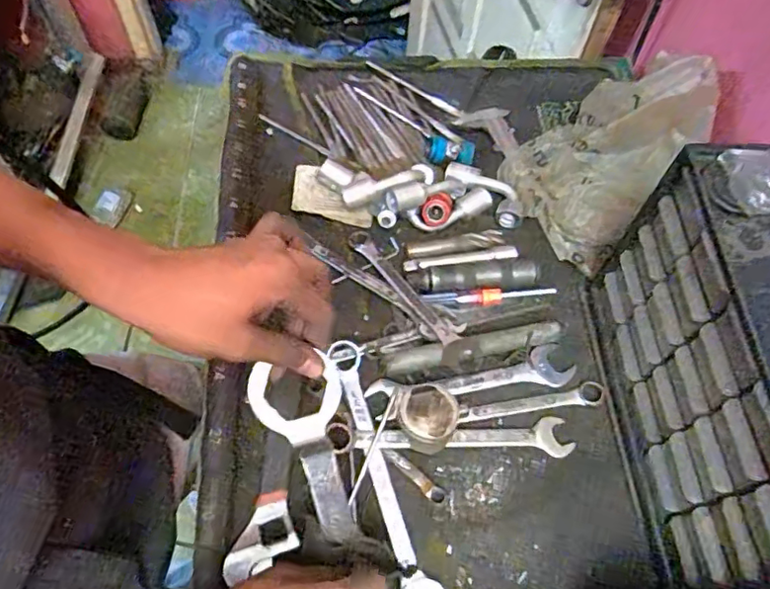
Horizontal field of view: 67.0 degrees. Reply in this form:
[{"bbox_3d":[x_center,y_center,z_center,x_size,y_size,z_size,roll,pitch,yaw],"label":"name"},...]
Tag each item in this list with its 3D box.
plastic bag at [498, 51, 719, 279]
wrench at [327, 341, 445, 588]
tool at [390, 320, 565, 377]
[{"bbox_3d":[0.224,-0.158,0.617,0.170,0.138,0.188,42,68,18],"label":"plastic bag"},{"bbox_3d":[-0.003,0.155,0.502,0.039,0.013,0.247,-15,65,-10],"label":"wrench"},{"bbox_3d":[0.088,0.051,0.558,0.175,0.027,0.022,-11,63,-8],"label":"tool"}]

